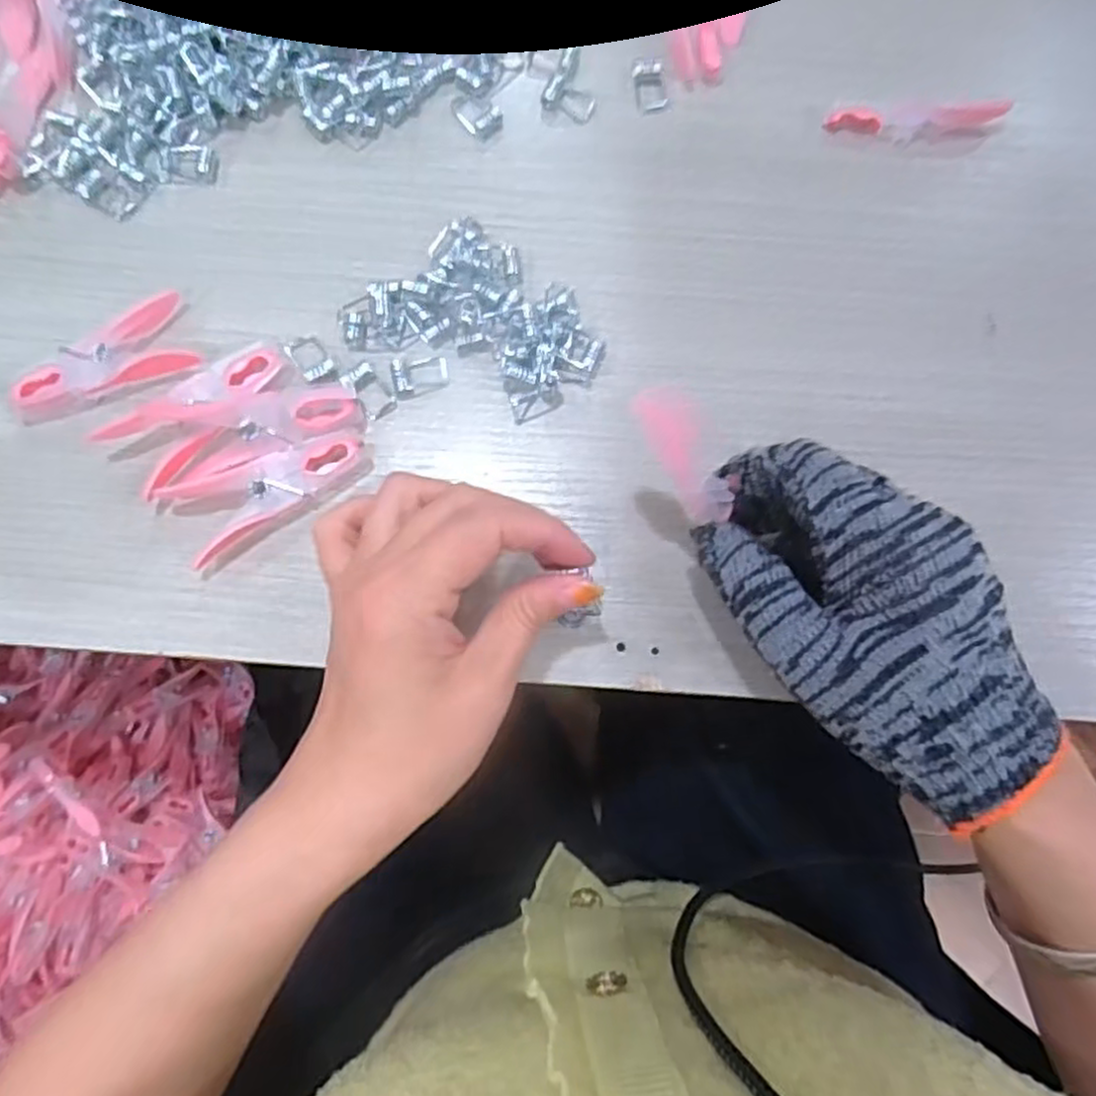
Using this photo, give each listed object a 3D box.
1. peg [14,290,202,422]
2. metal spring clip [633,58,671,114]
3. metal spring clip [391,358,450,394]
[{"bbox_3d":[-0.185,-0.076,0.307,0.076,0.014,0.031,-23,80,-5],"label":"peg"},{"bbox_3d":[0.047,-0.210,0.337,0.013,0.004,0.025,-11,79,-3],"label":"metal spring clip"},{"bbox_3d":[-0.054,-0.074,0.313,0.023,0.004,0.014,-9,79,-3],"label":"metal spring clip"}]

